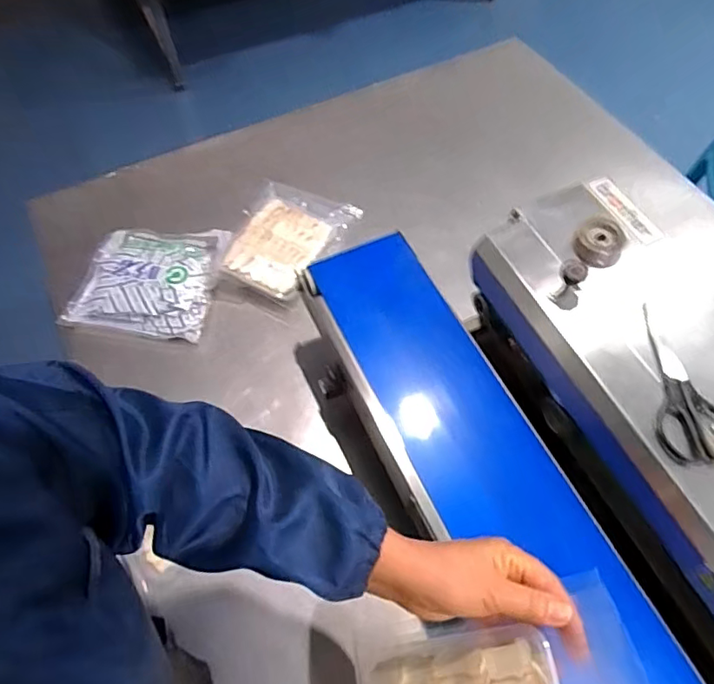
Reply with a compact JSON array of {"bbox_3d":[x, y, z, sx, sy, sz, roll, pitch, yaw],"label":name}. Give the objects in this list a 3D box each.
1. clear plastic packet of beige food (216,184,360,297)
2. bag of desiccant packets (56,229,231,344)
[{"bbox_3d":[-0.112,-0.174,0.887,0.148,0.045,0.225,21,63,13],"label":"clear plastic packet of beige food"},{"bbox_3d":[-0.328,-0.098,0.848,0.219,0.038,0.190,4,61,4],"label":"bag of desiccant packets"}]

